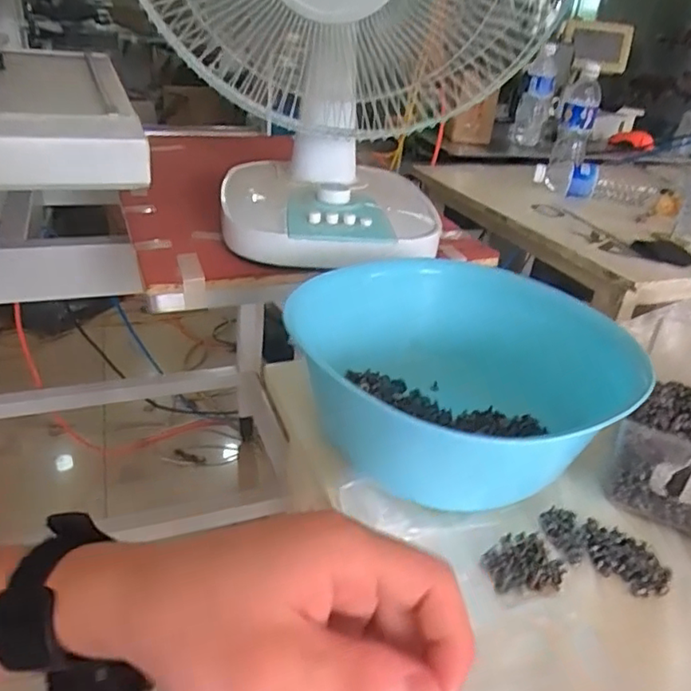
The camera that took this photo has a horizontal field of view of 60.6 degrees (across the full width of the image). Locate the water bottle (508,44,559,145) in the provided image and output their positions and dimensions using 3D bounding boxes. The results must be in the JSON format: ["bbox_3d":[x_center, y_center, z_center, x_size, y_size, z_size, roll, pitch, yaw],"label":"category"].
[{"bbox_3d":[0.461,-0.604,1.435,0.077,0.220,0.079,13,31,12],"label":"water bottle"}]

